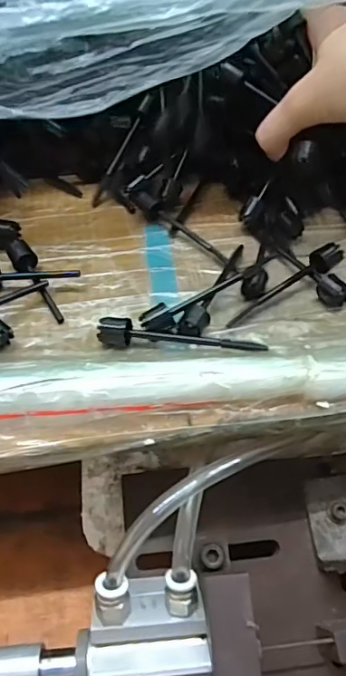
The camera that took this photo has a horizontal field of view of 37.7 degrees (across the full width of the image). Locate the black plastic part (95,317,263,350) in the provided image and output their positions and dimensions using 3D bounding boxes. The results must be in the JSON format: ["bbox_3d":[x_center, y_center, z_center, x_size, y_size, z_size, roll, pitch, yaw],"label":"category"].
[{"bbox_3d":[0.003,0.003,0.263,0.086,0.016,0.011,11,50,9],"label":"black plastic part"}]

